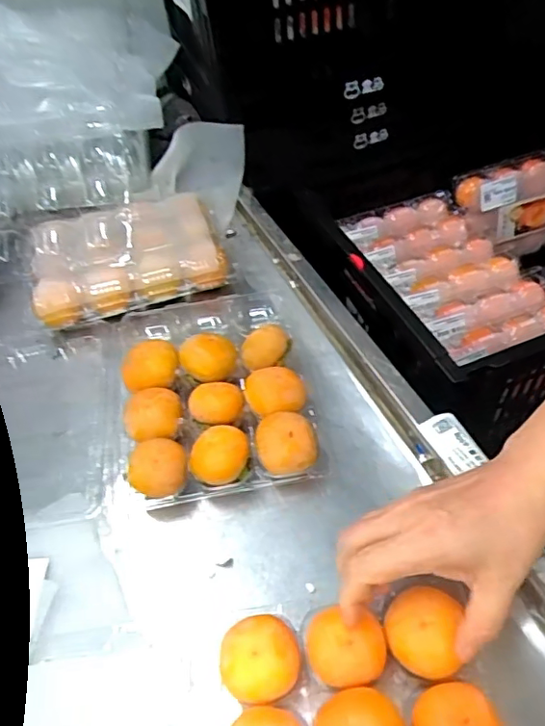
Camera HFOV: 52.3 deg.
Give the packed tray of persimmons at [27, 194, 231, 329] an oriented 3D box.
[{"bbox_3d":[-0.163,-0.124,0.615,0.202,0.066,0.162,-17,49,-8],"label":"packed tray of persimmons"}]

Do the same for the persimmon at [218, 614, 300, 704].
[{"bbox_3d":[-0.007,0.191,0.350,0.047,0.039,0.052,-14,49,-5],"label":"persimmon"}]

